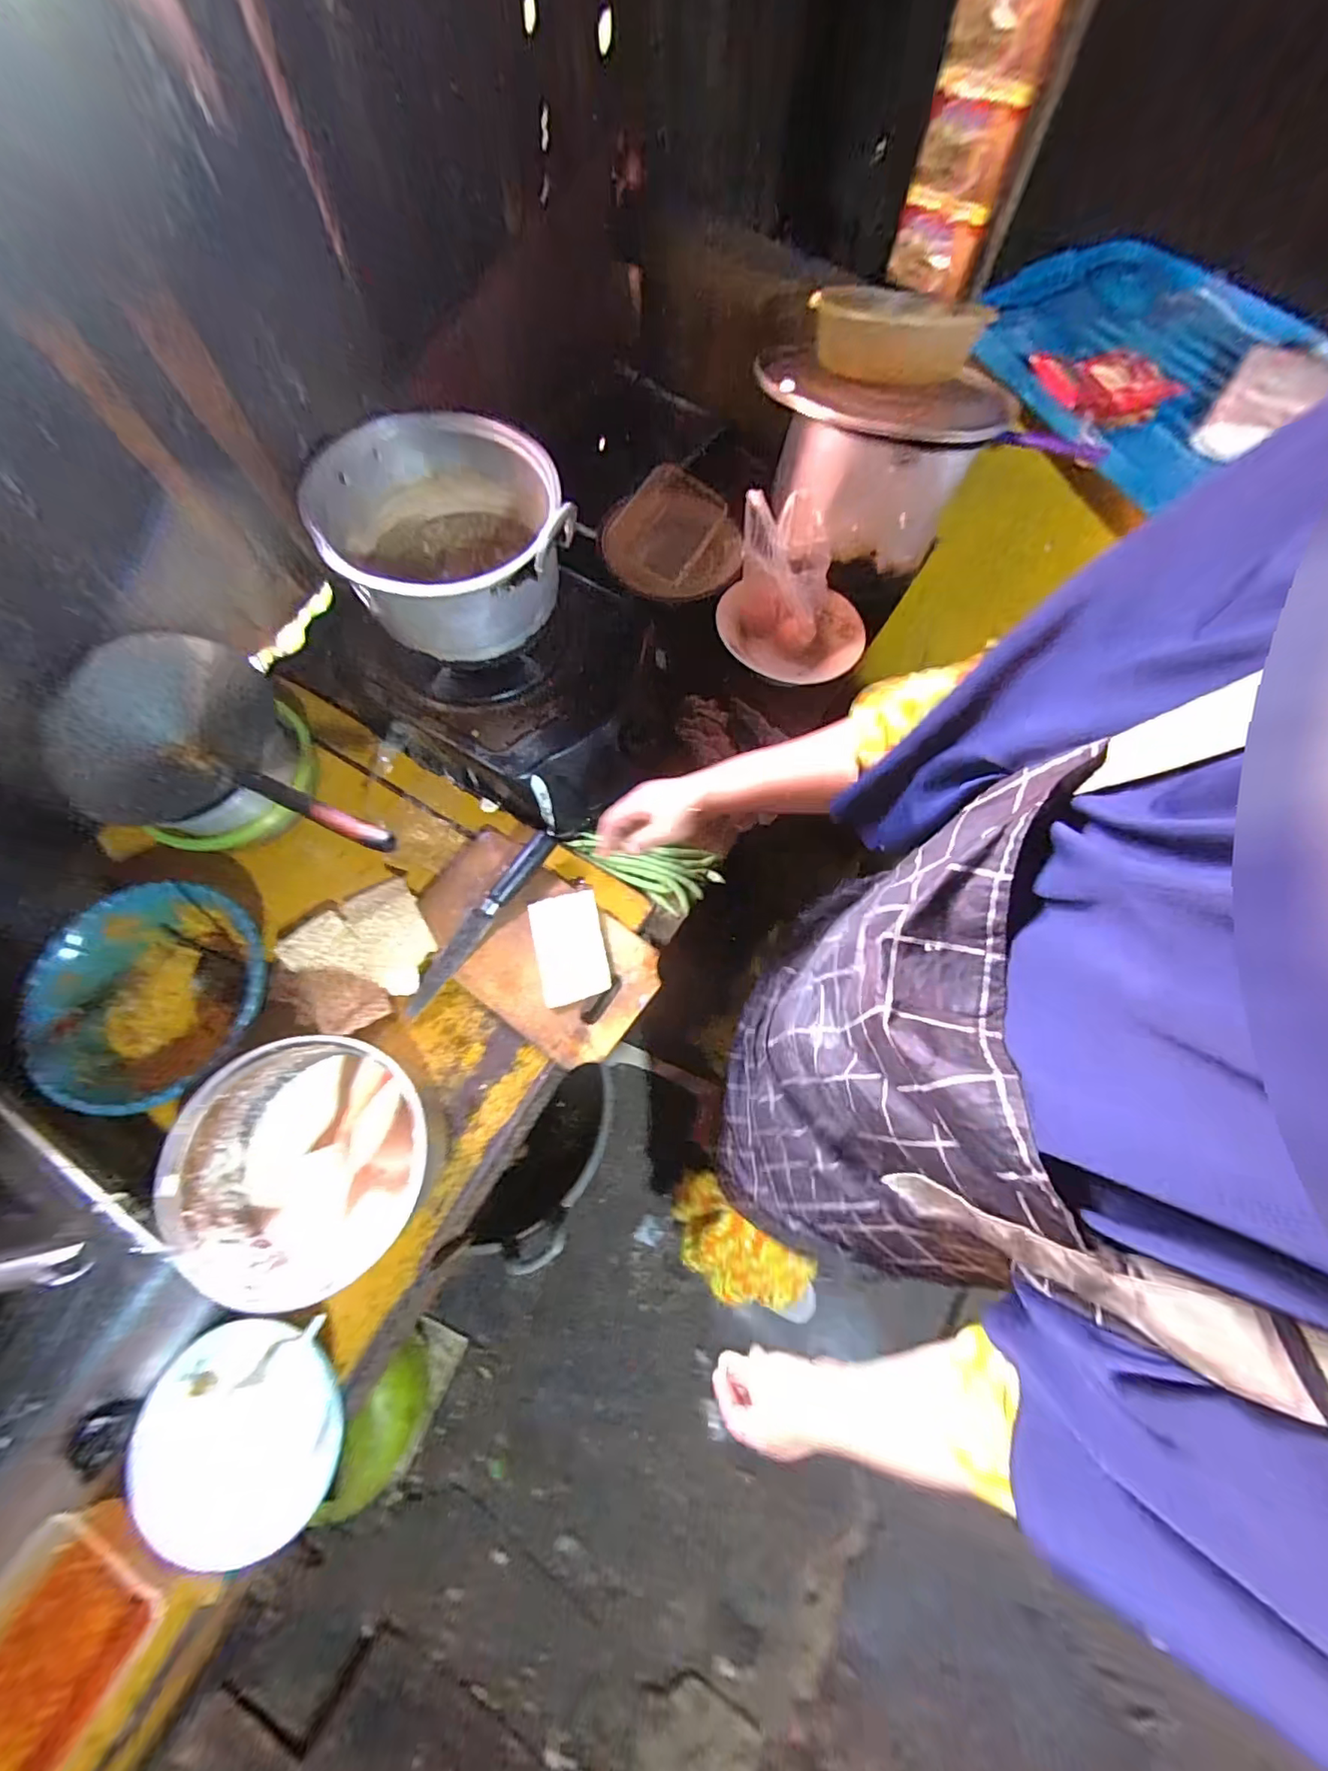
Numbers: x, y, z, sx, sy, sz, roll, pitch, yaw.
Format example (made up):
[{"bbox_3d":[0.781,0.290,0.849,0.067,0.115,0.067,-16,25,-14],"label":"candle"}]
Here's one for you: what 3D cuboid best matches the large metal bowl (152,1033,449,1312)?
[{"bbox_3d":[-0.314,0.247,0.520,0.201,0.118,0.185,0,69,-1],"label":"large metal bowl"}]

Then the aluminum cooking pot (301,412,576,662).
[{"bbox_3d":[-0.219,-0.354,0.584,0.218,0.126,0.239,0,69,-1],"label":"aluminum cooking pot"}]

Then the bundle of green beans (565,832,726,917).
[{"bbox_3d":[-0.025,-0.019,0.682,0.179,0.021,0.078,13,69,0],"label":"bundle of green beans"}]

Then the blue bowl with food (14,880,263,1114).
[{"bbox_3d":[-0.509,0.112,0.583,0.209,0.080,0.211,0,69,-1],"label":"blue bowl with food"}]

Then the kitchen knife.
[{"bbox_3d":[-0.201,0.039,0.623,0.028,0.019,0.243,37,87,13],"label":"kitchen knife"}]

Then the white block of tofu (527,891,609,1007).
[{"bbox_3d":[-0.102,0.068,0.618,0.072,0.025,0.114,-13,69,-6],"label":"white block of tofu"}]

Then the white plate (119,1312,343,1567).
[{"bbox_3d":[-0.351,0.458,0.472,0.153,0.015,0.147,7,56,-10],"label":"white plate"}]

